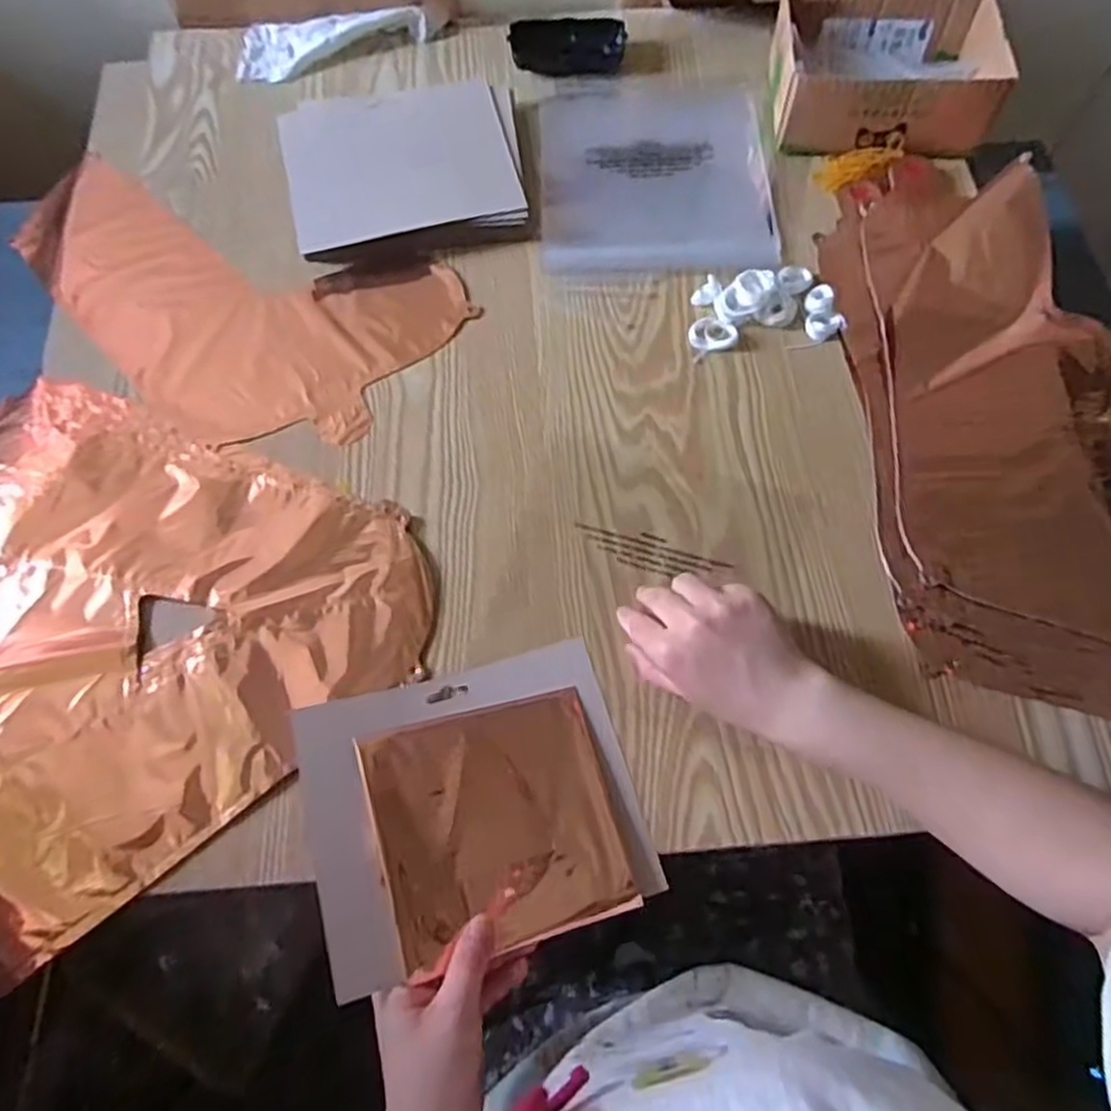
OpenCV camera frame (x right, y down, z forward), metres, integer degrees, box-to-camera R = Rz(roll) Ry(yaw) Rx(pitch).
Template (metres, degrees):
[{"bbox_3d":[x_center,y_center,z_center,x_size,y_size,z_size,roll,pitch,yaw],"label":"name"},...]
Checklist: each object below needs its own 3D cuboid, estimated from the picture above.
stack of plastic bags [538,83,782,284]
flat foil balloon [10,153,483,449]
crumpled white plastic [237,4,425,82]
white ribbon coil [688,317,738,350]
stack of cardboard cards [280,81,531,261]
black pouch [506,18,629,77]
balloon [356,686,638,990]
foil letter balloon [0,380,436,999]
[{"bbox_3d":[0.088,-0.336,0.648,0.199,0.015,0.225,-1,67,0],"label":"stack of plastic bags"},{"bbox_3d":[-0.287,-0.228,0.619,0.390,0.015,0.221,34,71,14],"label":"flat foil balloon"},{"bbox_3d":[-0.215,-0.496,0.708,0.178,0.015,0.071,-8,67,-3],"label":"crumpled white plastic"},{"bbox_3d":[0.125,-0.175,0.580,0.037,0.010,0.025,5,67,3],"label":"white ribbon coil"},{"bbox_3d":[-0.129,-0.335,0.633,0.195,0.027,0.156,-10,67,-3],"label":"stack of cardboard cards"},{"bbox_3d":[0.013,-0.483,0.697,0.107,0.035,0.028,-6,67,-2],"label":"black pouch"},{"bbox_3d":[-0.034,0.159,0.439,0.138,0.005,0.133,-12,66,-14],"label":"balloon"},{"bbox_3d":[-0.313,0.021,0.505,0.355,0.015,0.373,-38,71,-14],"label":"foil letter balloon"}]

